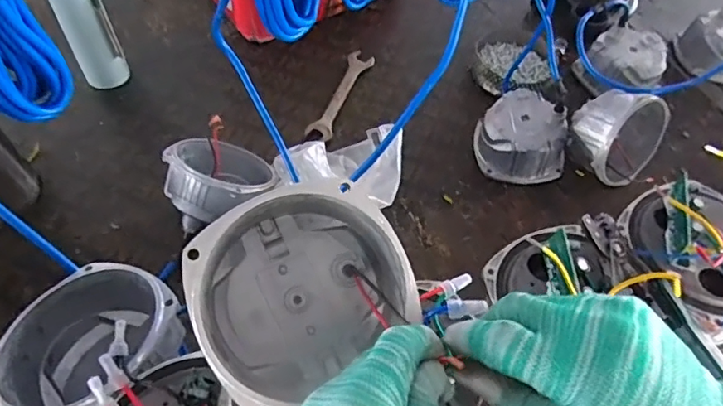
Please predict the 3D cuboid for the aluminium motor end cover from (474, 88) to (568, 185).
[{"bbox_3d":[0.242,-0.098,0.781,0.126,0.087,0.125,-2,55,-5],"label":"aluminium motor end cover"}]

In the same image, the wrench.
[{"bbox_3d":[-0.033,-0.182,0.865,0.044,0.010,0.217,19,56,9],"label":"wrench"}]

